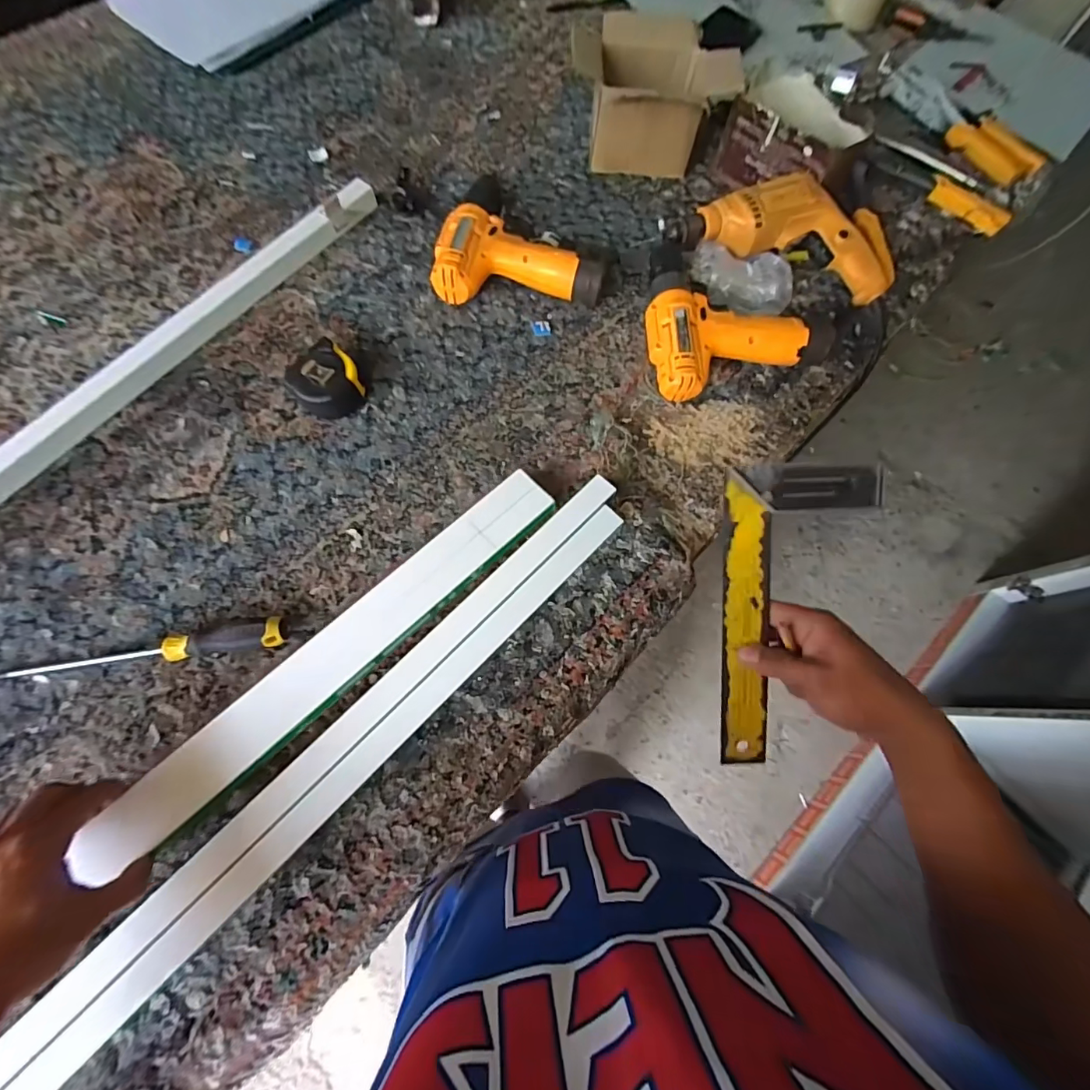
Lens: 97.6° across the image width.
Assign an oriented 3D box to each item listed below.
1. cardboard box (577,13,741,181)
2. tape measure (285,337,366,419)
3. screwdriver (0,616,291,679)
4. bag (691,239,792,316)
[{"bbox_3d":[0.139,-0.571,0.626,0.196,0.104,0.131,4,71,-1],"label":"cardboard box"},{"bbox_3d":[-0.230,-0.169,0.502,0.066,0.048,0.063,-38,77,-14],"label":"tape measure"},{"bbox_3d":[-0.351,0.089,0.418,0.241,0.028,0.030,-7,71,-5],"label":"screwdriver"},{"bbox_3d":[0.235,-0.322,0.572,0.118,0.038,0.089,20,71,4],"label":"bag"}]

